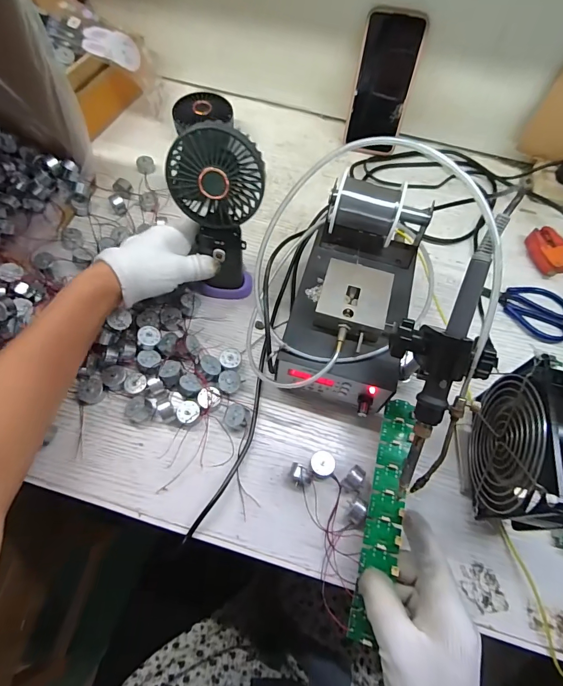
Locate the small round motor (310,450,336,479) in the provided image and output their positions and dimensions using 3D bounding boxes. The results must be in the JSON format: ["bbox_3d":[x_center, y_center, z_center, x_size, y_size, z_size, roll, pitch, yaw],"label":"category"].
[{"bbox_3d":[0.040,0.118,0.368,0.024,0.014,0.026,1,64,-2],"label":"small round motor"}]

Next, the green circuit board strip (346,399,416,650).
[{"bbox_3d":[0.092,0.144,0.328,0.030,0.009,0.195,16,66,5],"label":"green circuit board strip"}]

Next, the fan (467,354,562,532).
[{"bbox_3d":[0.204,0.087,0.316,0.050,0.118,0.119,10,64,2],"label":"fan"}]

